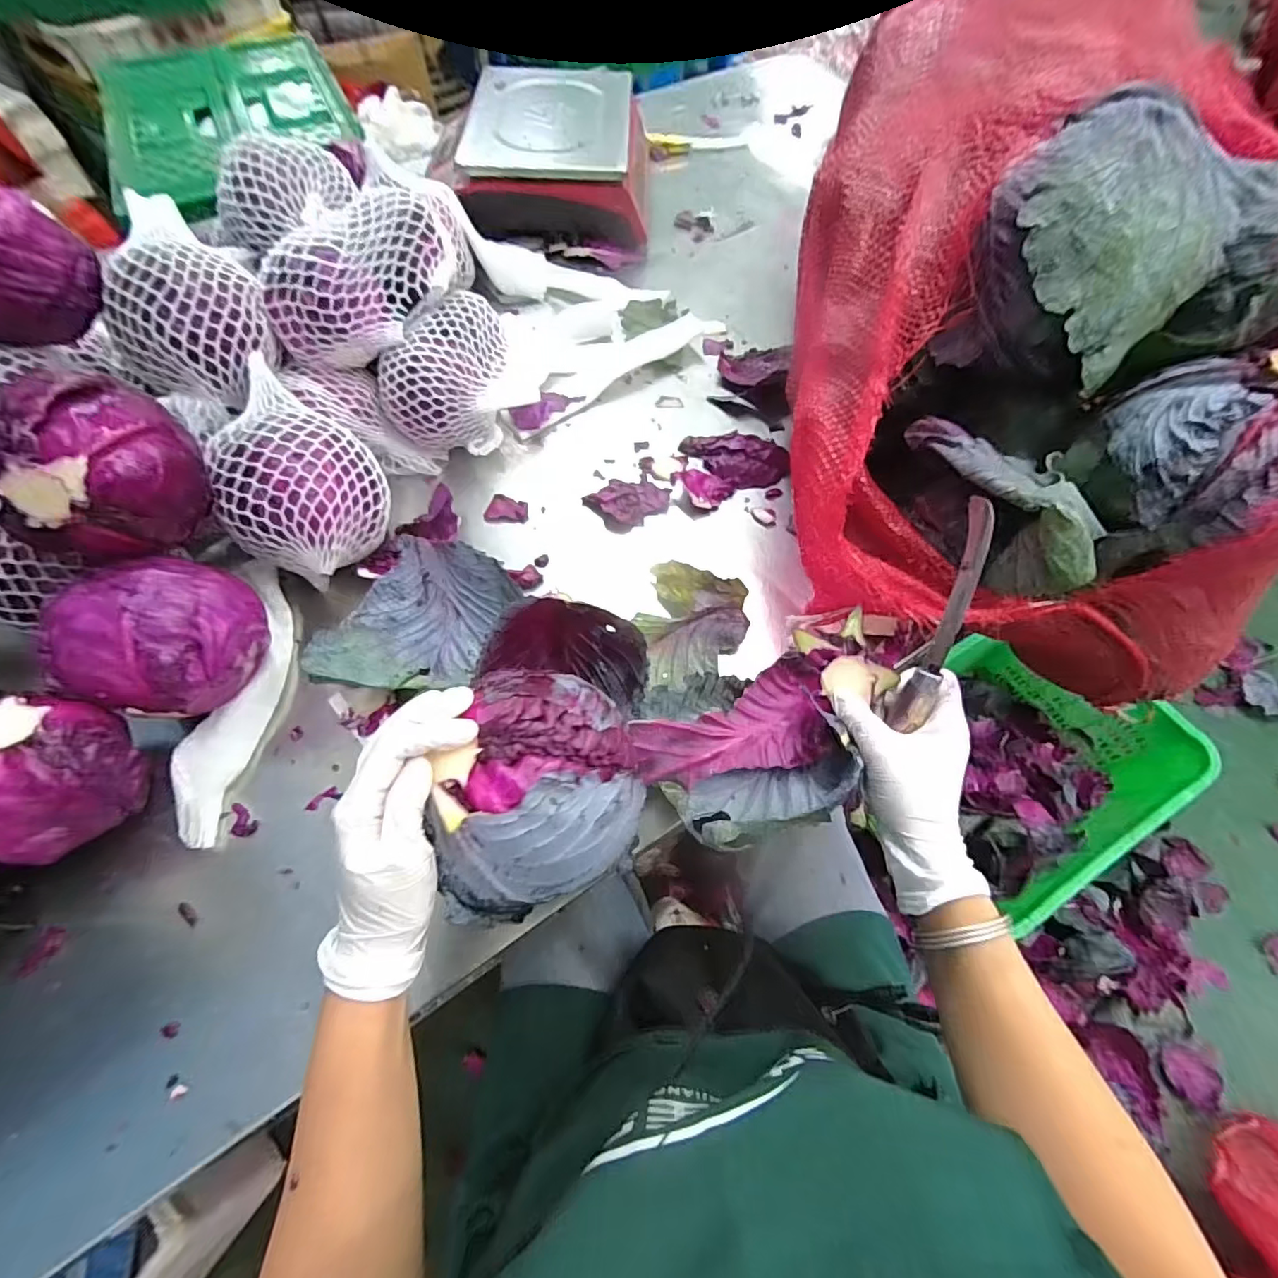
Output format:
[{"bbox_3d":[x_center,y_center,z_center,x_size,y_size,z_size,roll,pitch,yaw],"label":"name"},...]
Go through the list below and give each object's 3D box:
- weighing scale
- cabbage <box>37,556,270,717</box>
[{"bbox_3d":[-0.116,-0.714,0.825,0.259,0.117,0.307,-1,63,-1],"label":"weighing scale"},{"bbox_3d":[-0.359,-0.003,0.419,0.097,0.095,0.112,6,63,3],"label":"cabbage"}]

